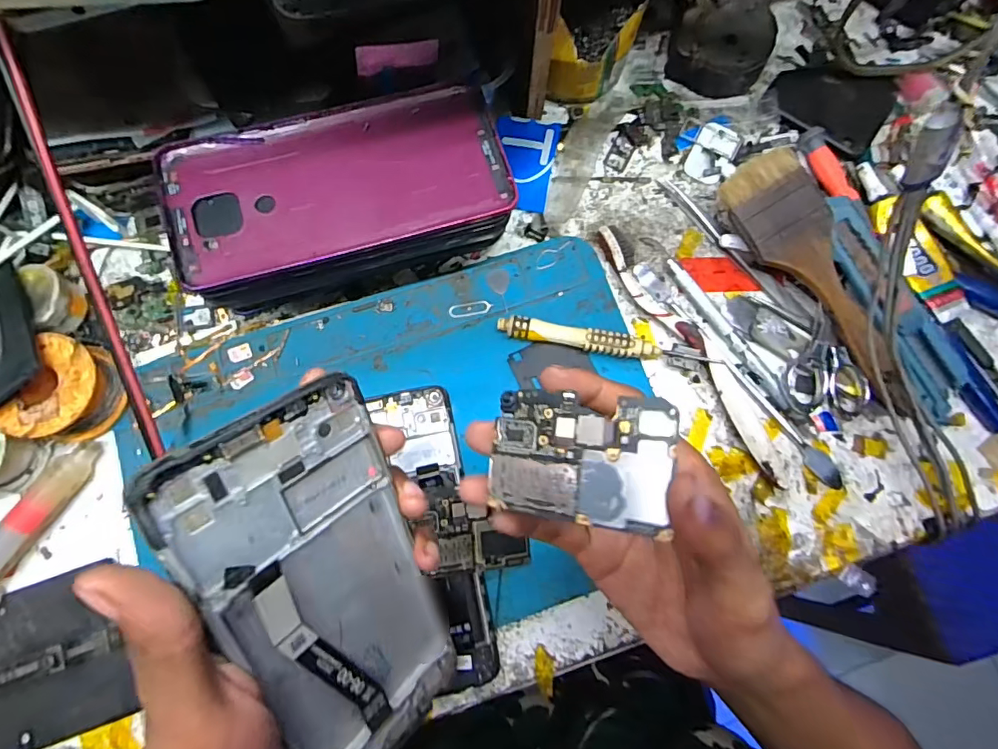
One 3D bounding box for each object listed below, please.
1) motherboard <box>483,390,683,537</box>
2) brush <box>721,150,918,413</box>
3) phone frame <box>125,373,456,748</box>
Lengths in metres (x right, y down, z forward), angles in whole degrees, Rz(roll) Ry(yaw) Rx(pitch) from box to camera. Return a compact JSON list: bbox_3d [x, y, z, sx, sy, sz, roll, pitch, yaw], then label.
[{"bbox_3d":[0.027,0.028,0.175,0.063,0.004,0.042,2,83,30],"label":"motherboard"},{"bbox_3d":[0.185,-0.052,0.283,0.047,0.009,0.159,-31,89,8],"label":"brush"},{"bbox_3d":[-0.058,0.083,0.181,0.071,0.006,0.157,-36,122,-42],"label":"phone frame"}]

